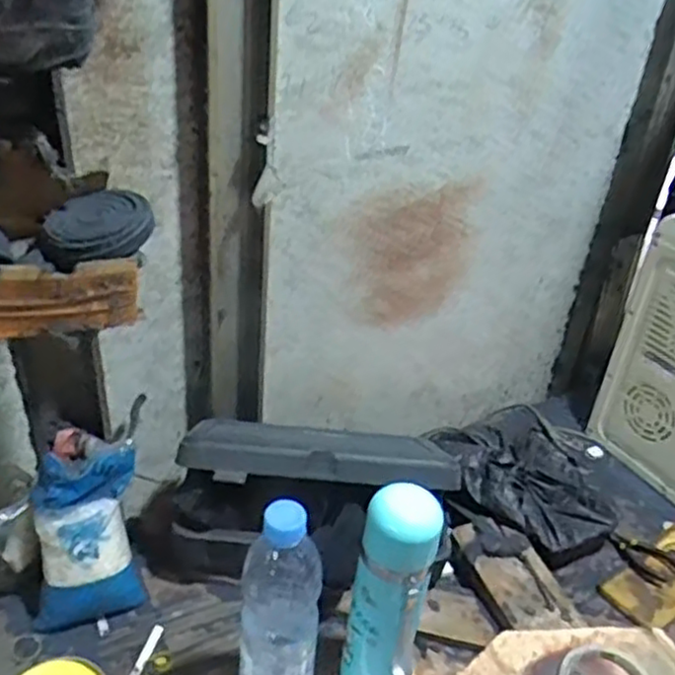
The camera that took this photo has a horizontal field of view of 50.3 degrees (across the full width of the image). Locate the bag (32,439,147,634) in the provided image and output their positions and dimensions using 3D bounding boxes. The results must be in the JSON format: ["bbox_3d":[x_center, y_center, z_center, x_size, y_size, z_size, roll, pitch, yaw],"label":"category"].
[{"bbox_3d":[-0.254,0.202,0.731,0.105,0.151,0.100,-6,35,-19],"label":"bag"}]

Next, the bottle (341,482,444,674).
[{"bbox_3d":[0.044,0.238,0.646,0.066,0.241,0.057,18,34,18],"label":"bottle"}]

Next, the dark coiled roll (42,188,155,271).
[{"bbox_3d":[-0.185,-0.087,0.556,0.080,0.029,0.070,-13,37,-28],"label":"dark coiled roll"}]

